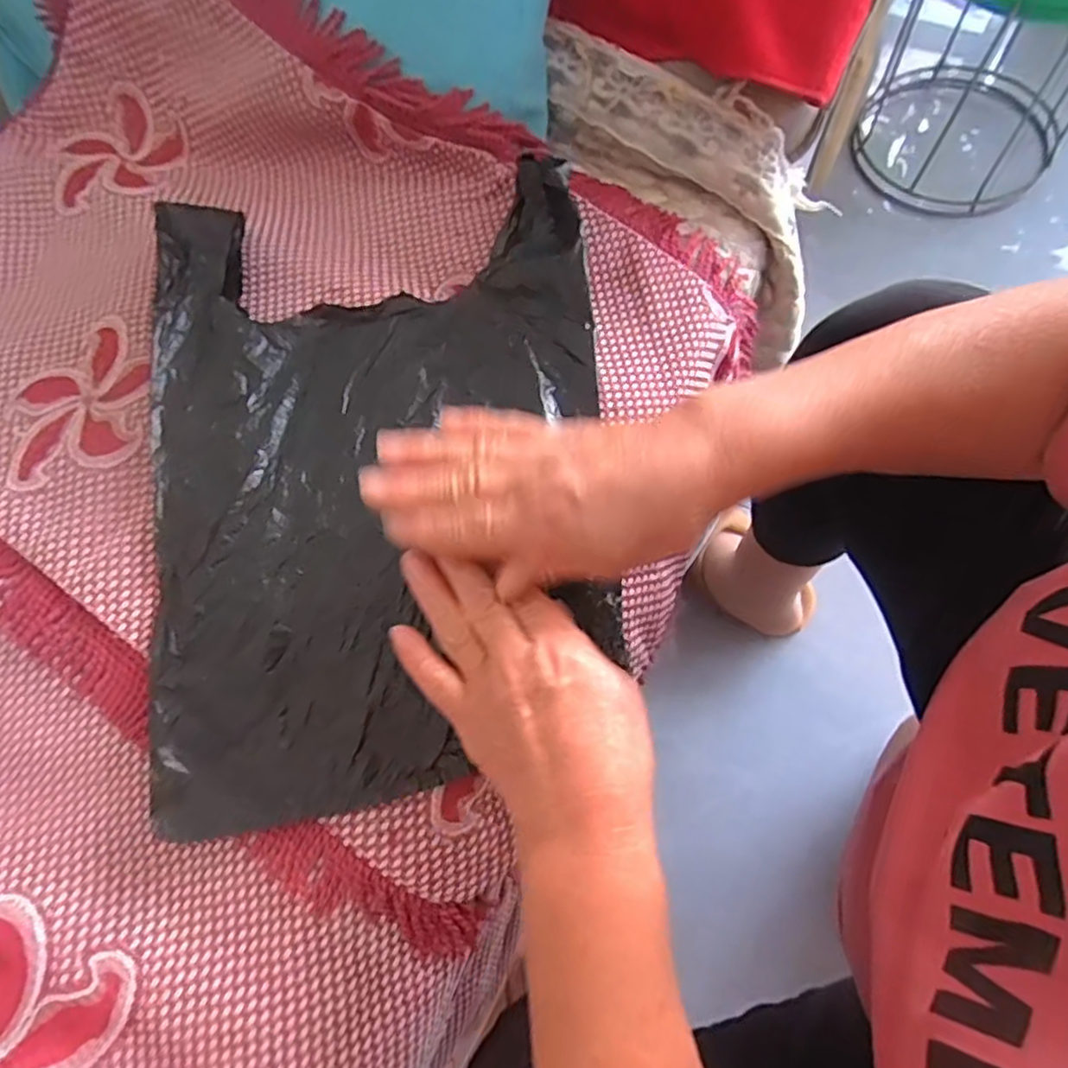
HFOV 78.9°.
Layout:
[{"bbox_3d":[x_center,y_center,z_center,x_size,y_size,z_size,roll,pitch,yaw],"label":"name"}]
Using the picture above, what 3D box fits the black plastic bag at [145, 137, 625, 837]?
[{"bbox_3d":[-0.084,-0.041,0.379,0.260,0.043,0.371,-6,72,-1],"label":"black plastic bag"}]

